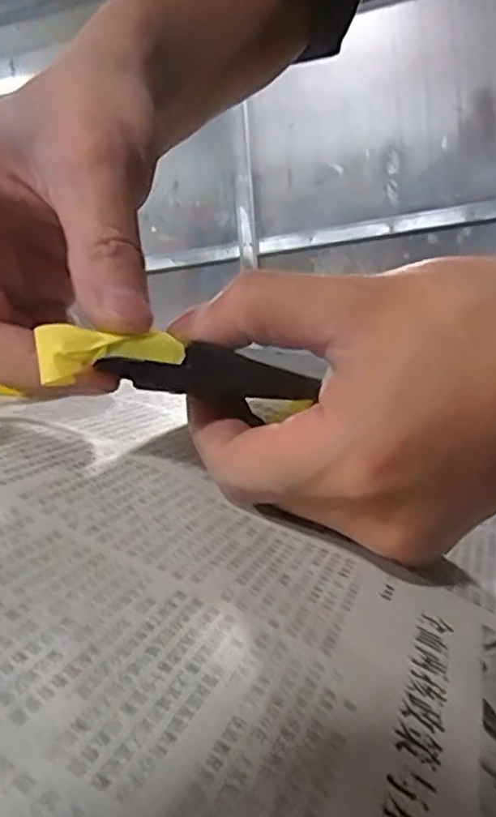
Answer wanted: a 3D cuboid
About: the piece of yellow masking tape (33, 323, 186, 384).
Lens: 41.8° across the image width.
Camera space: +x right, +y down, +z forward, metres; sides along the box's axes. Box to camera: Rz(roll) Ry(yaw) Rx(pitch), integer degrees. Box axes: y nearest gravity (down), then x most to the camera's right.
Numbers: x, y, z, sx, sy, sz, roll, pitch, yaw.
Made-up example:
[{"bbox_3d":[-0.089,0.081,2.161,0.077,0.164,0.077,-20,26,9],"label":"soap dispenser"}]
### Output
[{"bbox_3d":[-0.037,-0.016,0.179,0.038,0.013,0.004,-2,3,-17],"label":"piece of yellow masking tape"}]

